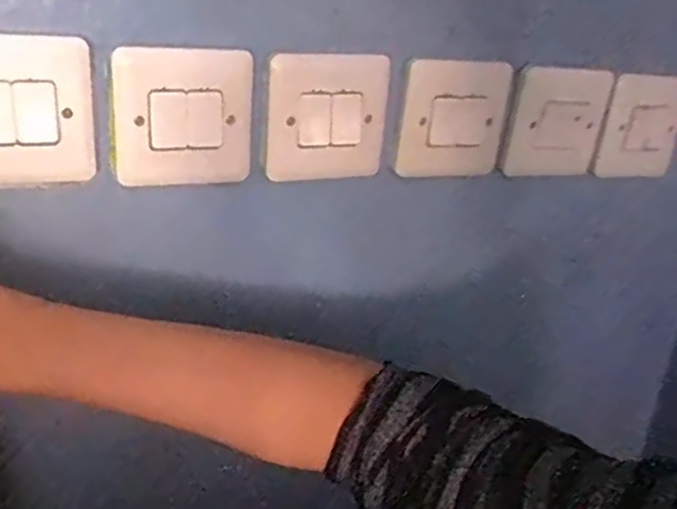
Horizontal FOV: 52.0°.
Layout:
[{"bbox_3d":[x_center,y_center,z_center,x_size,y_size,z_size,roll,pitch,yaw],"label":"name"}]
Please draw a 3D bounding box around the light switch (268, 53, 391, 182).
[{"bbox_3d":[-0.005,-0.084,0.430,0.077,0.077,0.014,-4,25,-25],"label":"light switch"}]

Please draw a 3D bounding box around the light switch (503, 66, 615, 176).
[{"bbox_3d":[0.159,-0.094,0.502,0.088,0.078,0.010,-5,31,-28],"label":"light switch"}]

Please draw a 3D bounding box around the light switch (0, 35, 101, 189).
[{"bbox_3d":[-0.171,-0.075,0.369,0.081,0.079,0.007,-3,24,-23],"label":"light switch"}]

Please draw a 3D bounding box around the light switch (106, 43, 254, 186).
[{"bbox_3d":[-0.087,-0.078,0.396,0.079,0.077,0.007,-3,24,-22],"label":"light switch"}]

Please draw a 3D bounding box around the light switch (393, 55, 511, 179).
[{"bbox_3d":[0.078,-0.092,0.481,0.077,0.085,0.016,-2,34,-13],"label":"light switch"}]

